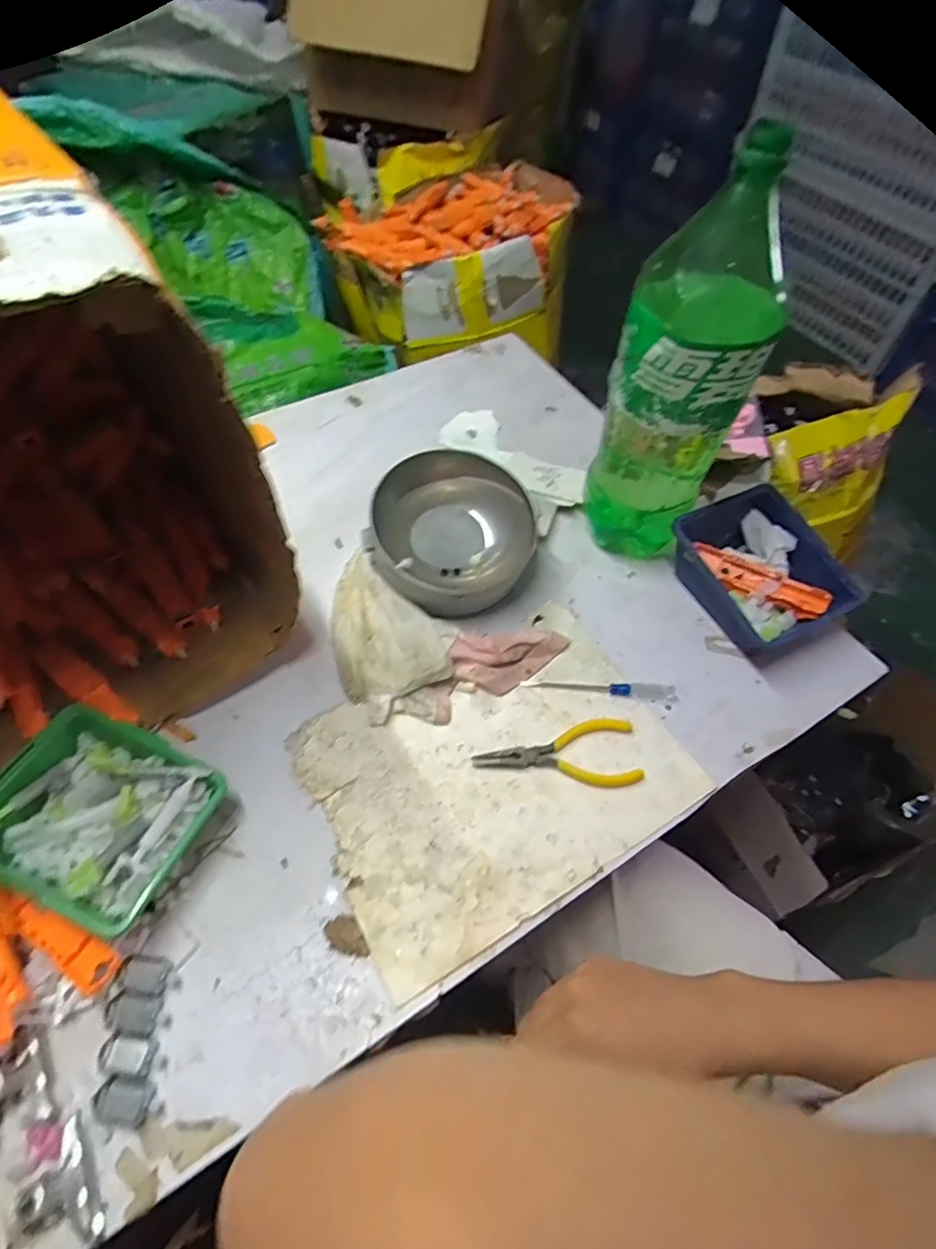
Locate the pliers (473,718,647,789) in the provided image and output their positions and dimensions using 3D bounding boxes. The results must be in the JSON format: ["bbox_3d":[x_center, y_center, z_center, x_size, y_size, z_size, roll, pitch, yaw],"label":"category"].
[{"bbox_3d":[0.072,0.098,0.473,0.129,0.006,0.053,4,57,3],"label":"pliers"}]

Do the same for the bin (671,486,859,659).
[{"bbox_3d":[0.266,-0.044,0.551,0.123,0.069,0.139,-22,60,-17],"label":"bin"}]

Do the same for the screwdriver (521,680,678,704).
[{"bbox_3d":[0.113,0.053,0.509,0.131,0.010,0.014,4,57,3],"label":"screwdriver"}]

